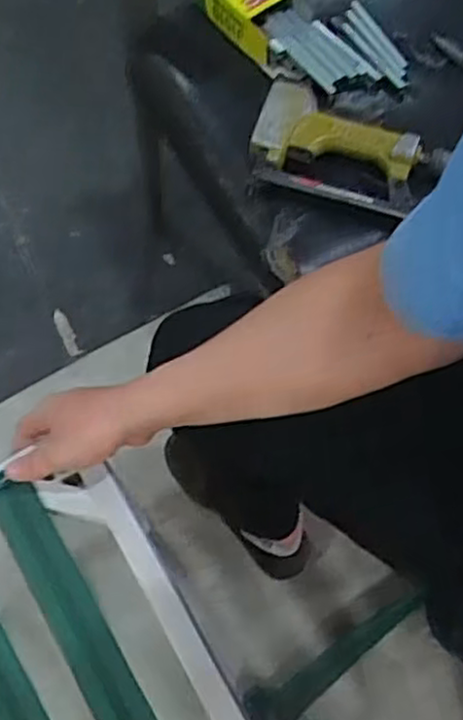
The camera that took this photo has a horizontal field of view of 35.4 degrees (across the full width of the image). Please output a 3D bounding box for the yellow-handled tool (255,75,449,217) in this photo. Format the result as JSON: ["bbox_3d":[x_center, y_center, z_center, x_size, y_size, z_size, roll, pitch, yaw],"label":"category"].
[{"bbox_3d":[0.115,-0.215,0.734,0.179,0.039,0.105,20,69,10],"label":"yellow-handled tool"}]

